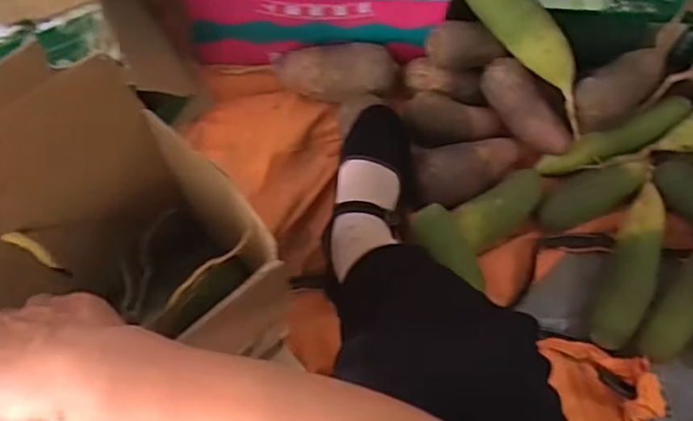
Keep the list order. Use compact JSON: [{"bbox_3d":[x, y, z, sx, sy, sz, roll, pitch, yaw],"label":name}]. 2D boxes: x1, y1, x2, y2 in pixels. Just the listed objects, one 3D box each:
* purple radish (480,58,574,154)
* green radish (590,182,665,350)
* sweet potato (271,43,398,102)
[{"bbox_3d":[0.229,-0.134,0.750,0.048,0.056,0.143,-34,72,-14],"label":"purple radish"},{"bbox_3d":[0.349,0.065,0.720,0.055,0.059,0.214,20,69,7],"label":"green radish"},{"bbox_3d":[-0.018,-0.188,0.793,0.164,0.060,0.075,4,67,16],"label":"sweet potato"}]

